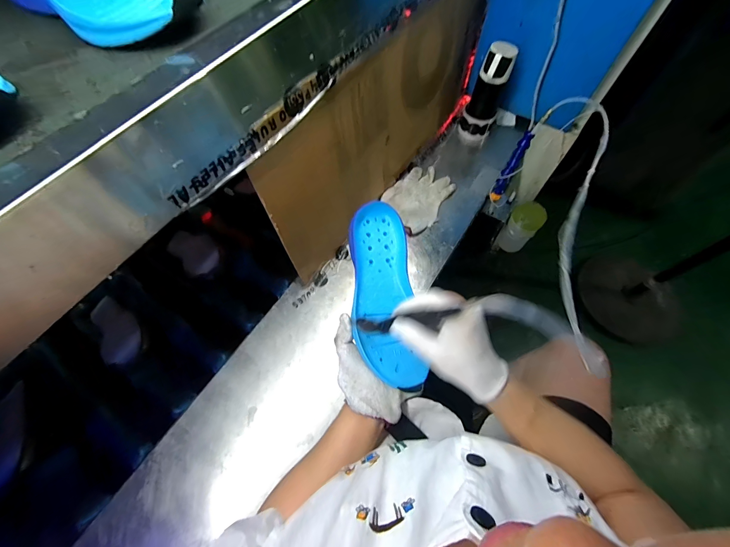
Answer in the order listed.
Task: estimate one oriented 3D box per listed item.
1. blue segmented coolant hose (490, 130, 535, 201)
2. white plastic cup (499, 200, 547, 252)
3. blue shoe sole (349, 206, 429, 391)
[{"bbox_3d":[0.318,-0.229,0.685,0.024,0.154,0.024,31,45,16],"label":"blue segmented coolant hose"},{"bbox_3d":[0.403,-0.121,0.804,0.073,0.114,0.088,39,70,19],"label":"white plastic cup"},{"bbox_3d":[0.023,0.022,0.415,0.079,0.029,0.240,-6,71,-1],"label":"blue shoe sole"}]

